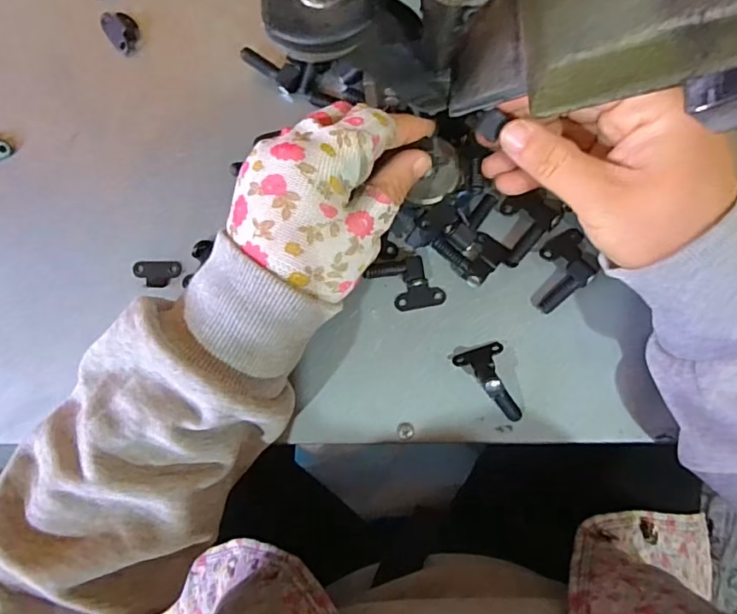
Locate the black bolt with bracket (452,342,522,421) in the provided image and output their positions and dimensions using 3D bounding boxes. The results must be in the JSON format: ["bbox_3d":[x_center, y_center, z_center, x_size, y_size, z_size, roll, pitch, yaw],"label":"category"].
[{"bbox_3d":[0.068,0.045,0.300,0.027,0.022,0.045,-17,85,2],"label":"black bolt with bracket"}]

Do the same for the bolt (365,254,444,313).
[{"bbox_3d":[0.022,-0.012,0.310,0.039,0.013,0.030,-13,85,2],"label":"bolt"}]

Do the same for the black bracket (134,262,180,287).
[{"bbox_3d":[-0.129,-0.020,0.329,0.030,0.007,0.016,1,86,4],"label":"black bracket"}]

